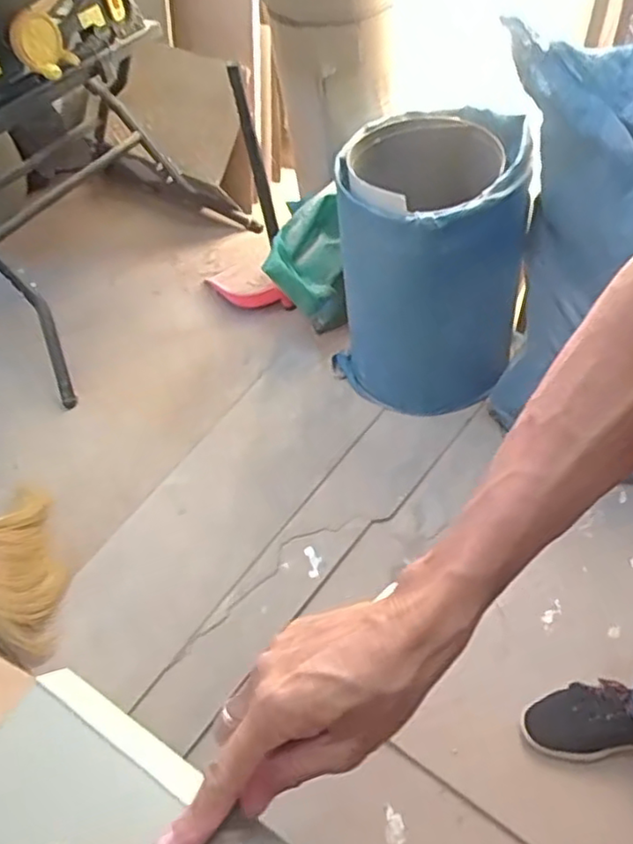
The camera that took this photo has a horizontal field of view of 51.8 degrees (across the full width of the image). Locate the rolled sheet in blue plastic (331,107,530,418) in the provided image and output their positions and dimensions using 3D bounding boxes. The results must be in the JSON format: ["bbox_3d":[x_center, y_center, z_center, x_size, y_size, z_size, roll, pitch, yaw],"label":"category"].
[{"bbox_3d":[0.233,-0.317,1.413,0.393,0.583,0.324,7,55,13],"label":"rolled sheet in blue plastic"}]

